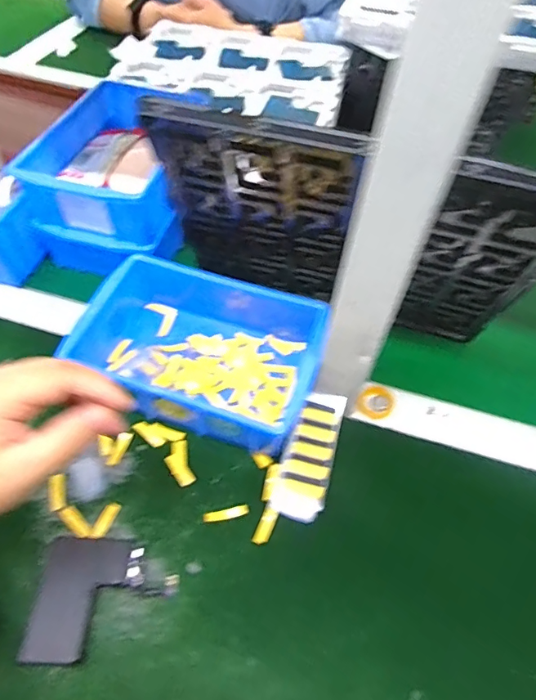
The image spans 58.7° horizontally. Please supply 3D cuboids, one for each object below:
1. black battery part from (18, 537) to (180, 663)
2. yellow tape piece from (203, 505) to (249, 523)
[{"bbox_3d":[-0.112,0.170,0.329,0.091,0.013,0.074,1,54,-3],"label":"black battery part"},{"bbox_3d":[-0.032,0.128,0.371,0.036,0.004,0.008,-11,60,-8],"label":"yellow tape piece"}]

